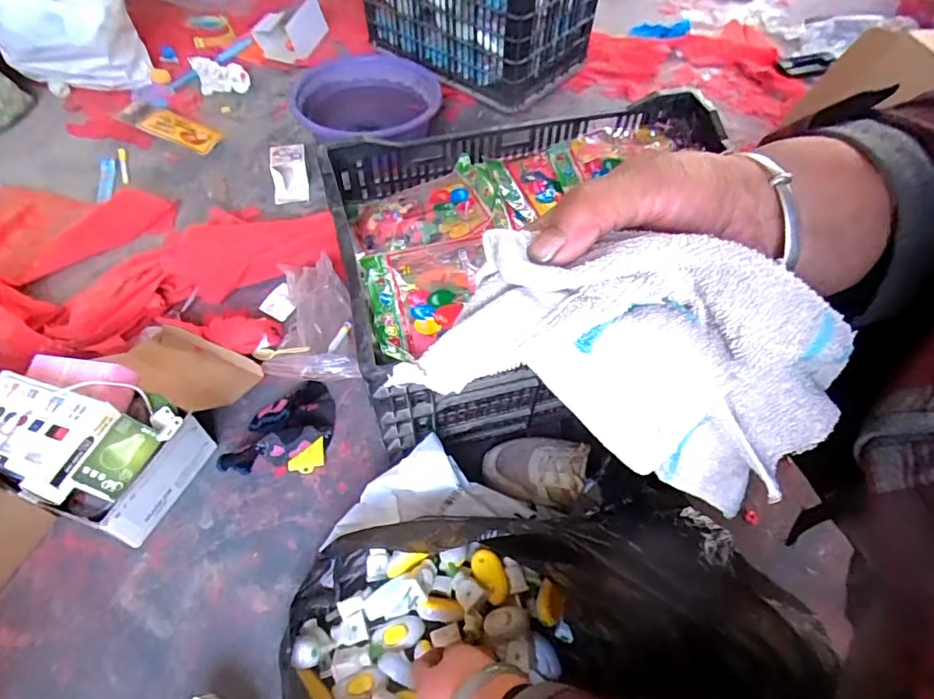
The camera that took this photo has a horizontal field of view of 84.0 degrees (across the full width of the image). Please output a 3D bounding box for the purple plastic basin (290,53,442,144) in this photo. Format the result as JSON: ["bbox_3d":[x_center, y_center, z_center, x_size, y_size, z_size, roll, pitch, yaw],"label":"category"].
[{"bbox_3d":[-0.203,-0.467,1.058,0.287,0.121,0.308,-2,56,-4],"label":"purple plastic basin"}]

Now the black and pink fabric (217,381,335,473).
[{"bbox_3d":[-0.258,0.100,0.709,0.153,0.065,0.111,-18,58,-16],"label":"black and pink fabric"}]

